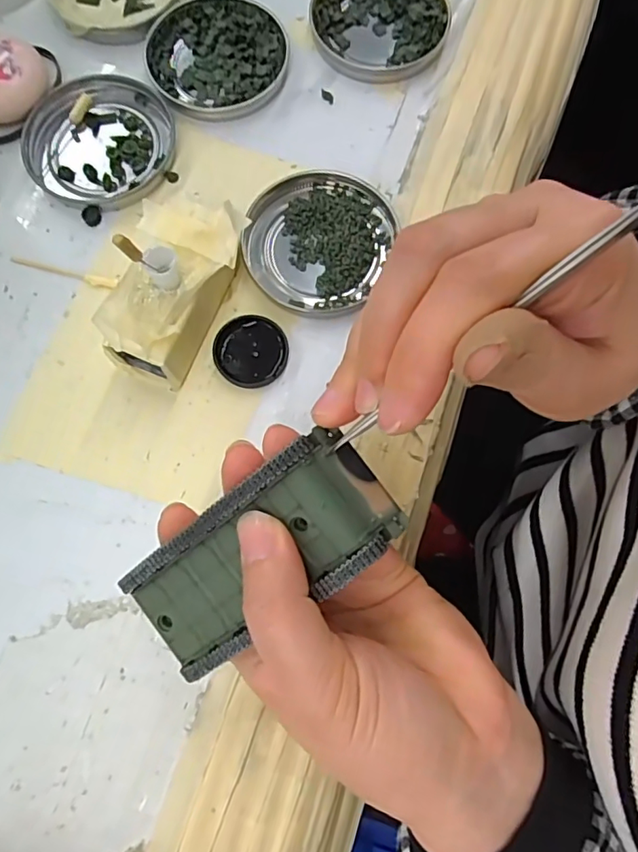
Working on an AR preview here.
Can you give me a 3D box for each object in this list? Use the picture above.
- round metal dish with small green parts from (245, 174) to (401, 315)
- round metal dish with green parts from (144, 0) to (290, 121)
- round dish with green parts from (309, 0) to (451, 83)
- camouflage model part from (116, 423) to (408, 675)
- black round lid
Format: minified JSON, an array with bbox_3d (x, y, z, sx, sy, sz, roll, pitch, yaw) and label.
[{"bbox_3d":[0.000,-0.095,0.274,0.072,0.014,0.074,0,77,0],"label":"round metal dish with small green parts"},{"bbox_3d":[-0.057,-0.209,0.304,0.077,0.009,0.078,0,77,0],"label":"round metal dish with green parts"},{"bbox_3d":[0.035,-0.236,0.310,0.076,0.009,0.078,0,77,0],"label":"round dish with green parts"},{"bbox_3d":[-0.023,0.044,0.175,0.094,0.021,0.042,-40,79,17],"label":"camouflage model part"},{"bbox_3d":[-0.033,-0.036,0.263,0.035,0.007,0.034,0,77,0],"label":"black round lid"}]

